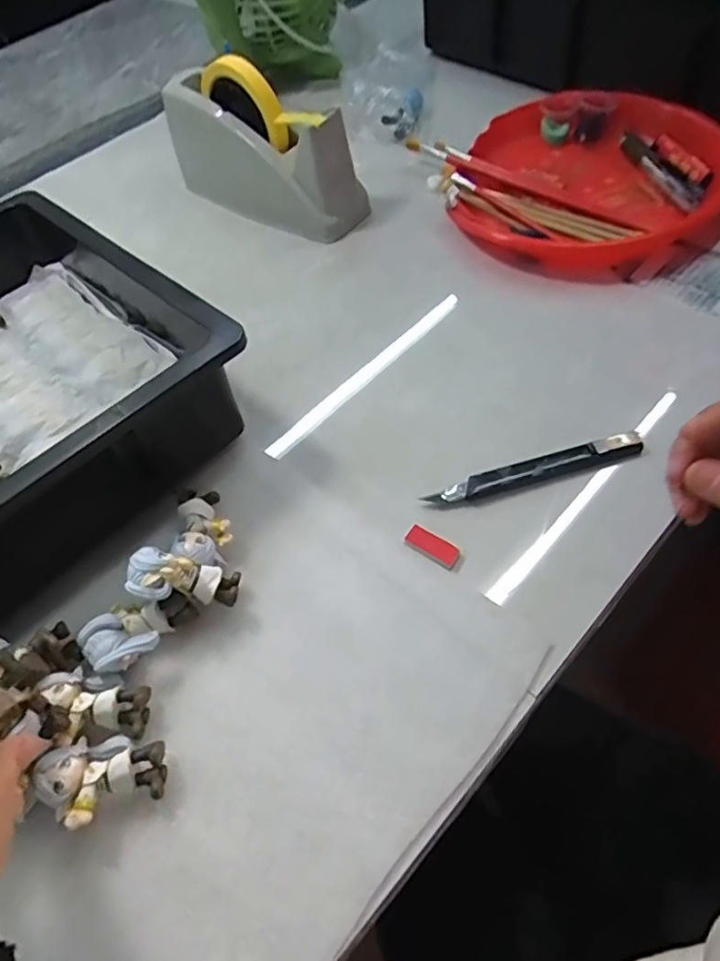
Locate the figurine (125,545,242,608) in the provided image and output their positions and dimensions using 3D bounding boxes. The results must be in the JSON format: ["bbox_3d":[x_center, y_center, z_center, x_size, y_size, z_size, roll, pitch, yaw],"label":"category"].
[{"bbox_3d":[-0.099,0.055,0.348,0.061,0.022,0.027,16,51,-22],"label":"figurine"}]

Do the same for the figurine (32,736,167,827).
[{"bbox_3d":[-0.130,0.151,0.308,0.058,0.025,0.041,-5,55,5],"label":"figurine"}]

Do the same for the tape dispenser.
[{"bbox_3d":[-0.099,-0.324,0.593,0.214,0.119,0.068,30,64,25],"label":"tape dispenser"}]

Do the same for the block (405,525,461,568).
[{"bbox_3d":[0.045,0.041,0.379,0.034,0.006,0.014,28,63,24],"label":"block"}]

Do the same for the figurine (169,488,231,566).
[{"bbox_3d":[-0.099,0.030,0.390,0.033,0.026,0.059,-11,54,1],"label":"figurine"}]

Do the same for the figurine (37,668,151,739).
[{"bbox_3d":[-0.144,0.123,0.331,0.058,0.020,0.035,18,56,1],"label":"figurine"}]

